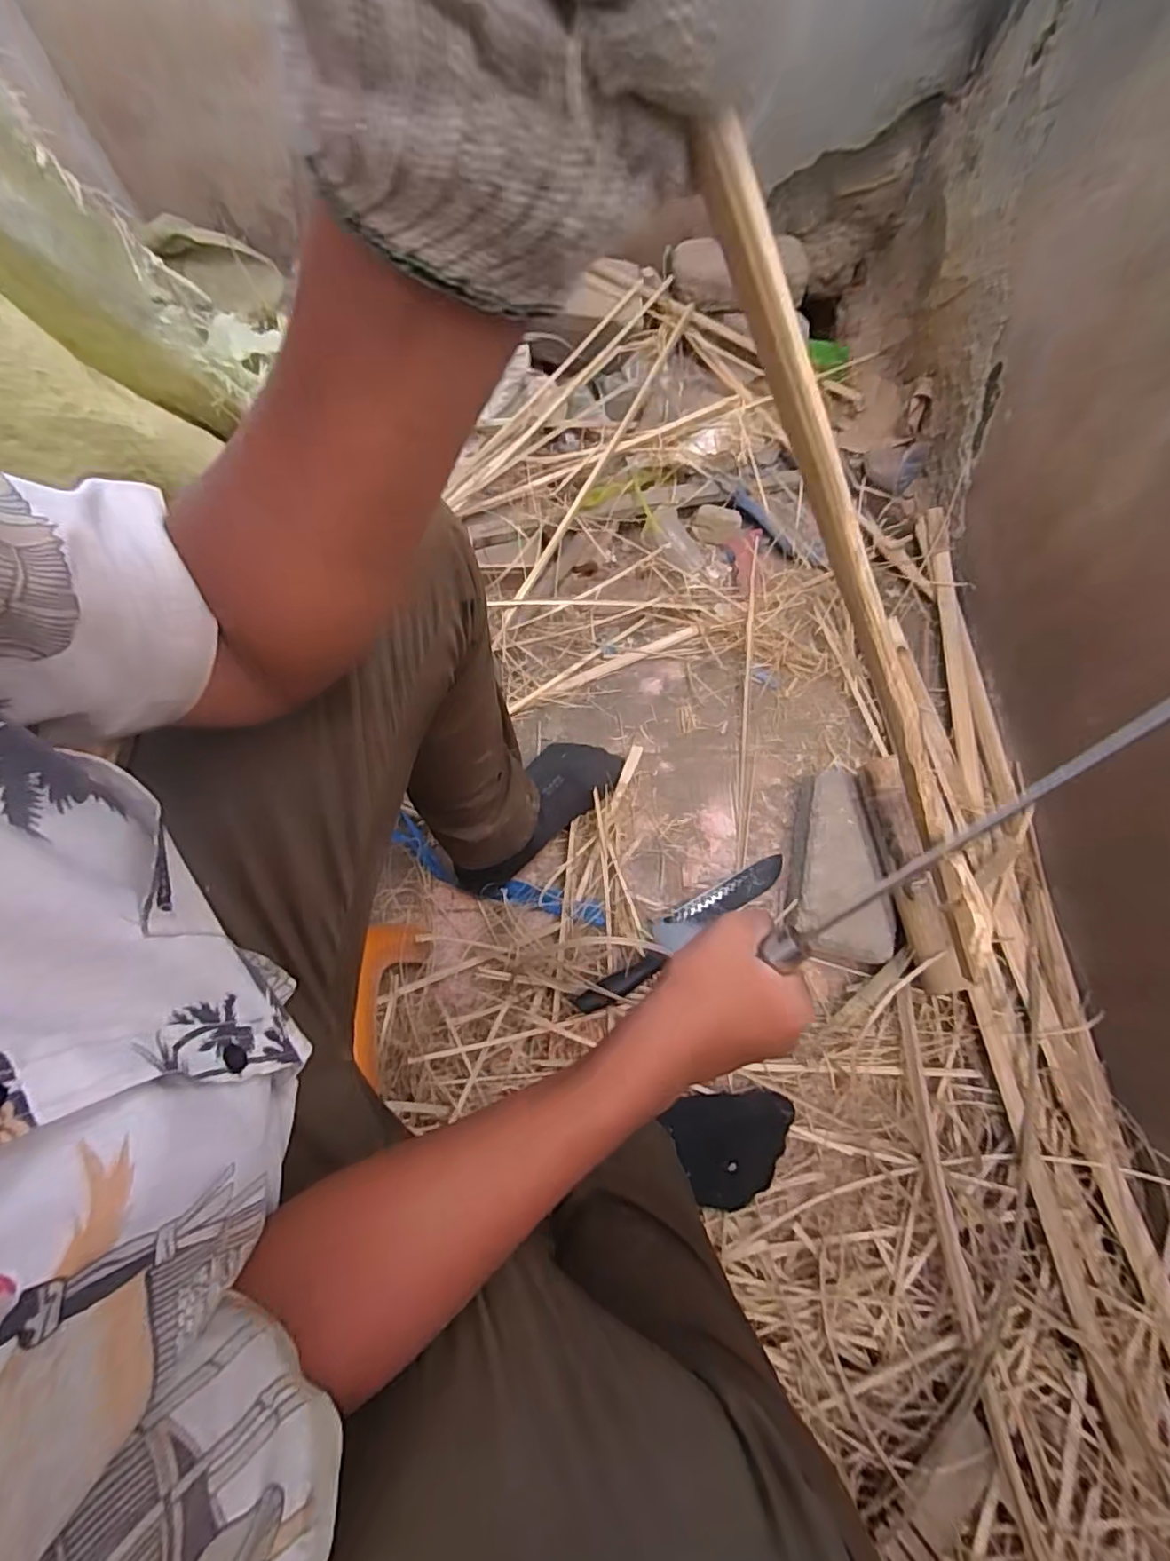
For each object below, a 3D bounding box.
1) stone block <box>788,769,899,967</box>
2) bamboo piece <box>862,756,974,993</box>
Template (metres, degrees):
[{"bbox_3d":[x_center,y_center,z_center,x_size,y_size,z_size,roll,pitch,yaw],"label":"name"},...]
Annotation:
[{"bbox_3d":[0.291,0.095,0.699,0.112,0.057,0.218,4,69,4],"label":"stone block"},{"bbox_3d":[0.339,0.093,0.626,0.041,0.035,0.241,-6,68,0],"label":"bamboo piece"}]

